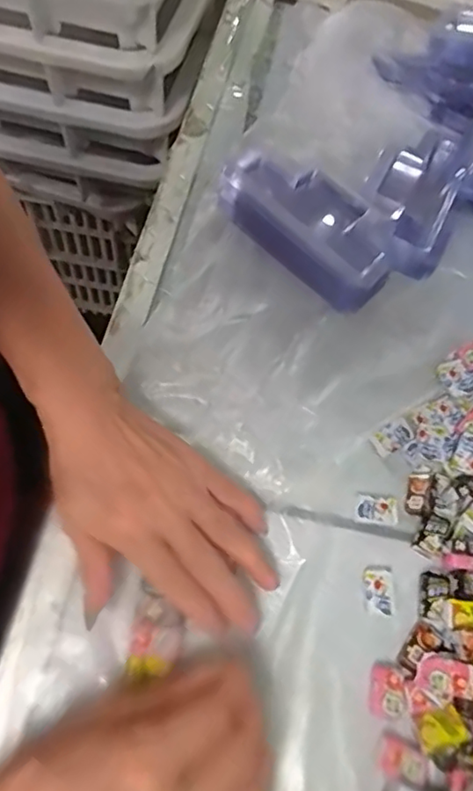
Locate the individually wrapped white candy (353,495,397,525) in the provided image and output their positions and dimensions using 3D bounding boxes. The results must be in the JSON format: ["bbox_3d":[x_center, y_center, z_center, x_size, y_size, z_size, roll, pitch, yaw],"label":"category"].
[{"bbox_3d":[0.088,0.072,0.371,0.027,0.004,0.017,7,65,3],"label":"individually wrapped white candy"}]

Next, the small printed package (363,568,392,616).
[{"bbox_3d":[0.084,0.116,0.350,0.016,0.004,0.026,4,65,2],"label":"small printed package"}]

